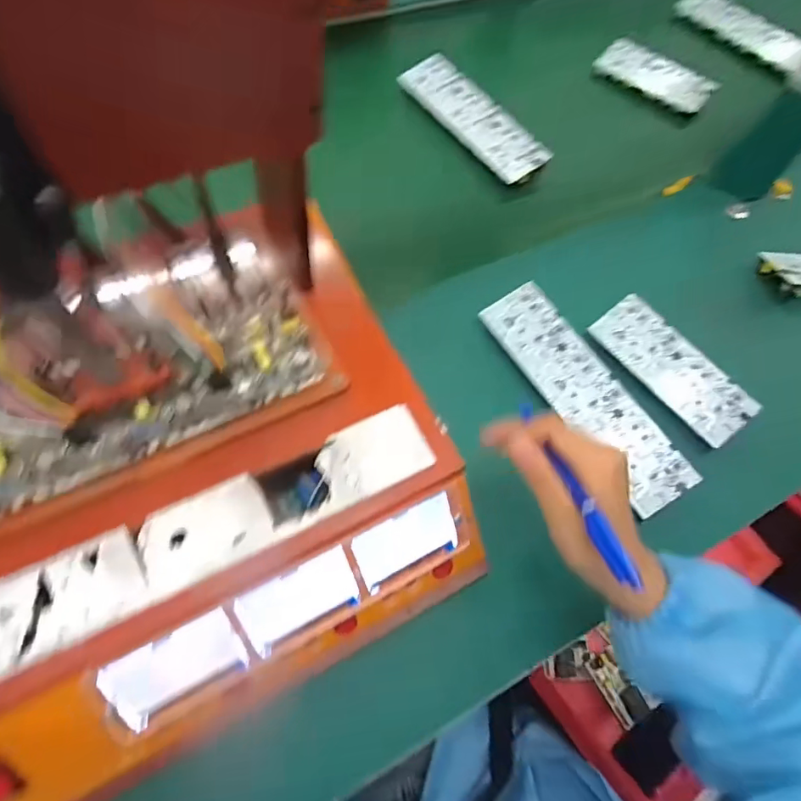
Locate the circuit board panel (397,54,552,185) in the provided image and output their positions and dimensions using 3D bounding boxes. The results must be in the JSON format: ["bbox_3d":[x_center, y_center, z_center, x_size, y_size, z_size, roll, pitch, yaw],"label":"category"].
[{"bbox_3d":[0.092,-0.366,0.653,0.061,0.011,0.236,-39,71,6],"label":"circuit board panel"}]

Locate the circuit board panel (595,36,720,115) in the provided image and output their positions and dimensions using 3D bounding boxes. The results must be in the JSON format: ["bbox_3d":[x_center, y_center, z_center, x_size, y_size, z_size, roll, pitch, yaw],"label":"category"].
[{"bbox_3d":[0.364,-0.468,0.726,0.166,0.012,0.078,39,76,17],"label":"circuit board panel"}]

